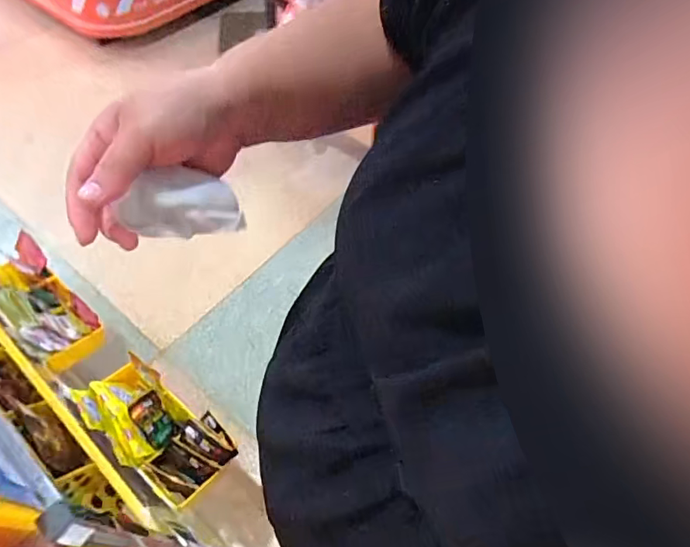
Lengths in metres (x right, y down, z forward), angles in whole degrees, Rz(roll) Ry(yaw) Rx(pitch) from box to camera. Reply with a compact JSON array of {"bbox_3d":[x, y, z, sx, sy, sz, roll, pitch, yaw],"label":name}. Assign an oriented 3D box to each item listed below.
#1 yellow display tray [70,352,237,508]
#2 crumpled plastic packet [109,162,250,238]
[{"bbox_3d":[-0.360,0.292,0.891,0.309,0.087,0.144,31,60,17],"label":"yellow display tray"},{"bbox_3d":[-0.117,-0.054,0.333,0.083,0.041,0.037,-4,56,-5],"label":"crumpled plastic packet"}]

